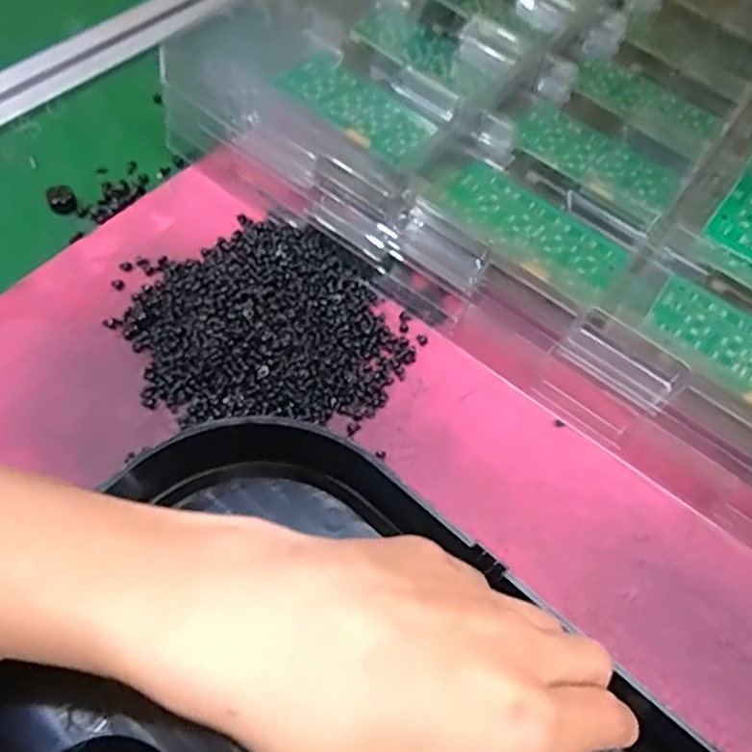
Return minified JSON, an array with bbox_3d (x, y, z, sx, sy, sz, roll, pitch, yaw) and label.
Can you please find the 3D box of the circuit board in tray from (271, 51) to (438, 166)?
[{"bbox_3d":[-0.008,-0.151,0.379,0.085,0.006,0.046,36,59,11],"label":"circuit board in tray"}]

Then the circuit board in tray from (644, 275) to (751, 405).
[{"bbox_3d":[0.175,-0.012,0.317,0.094,0.005,0.049,42,65,15],"label":"circuit board in tray"}]

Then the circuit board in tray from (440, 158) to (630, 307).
[{"bbox_3d":[0.077,-0.073,0.340,0.092,0.011,0.046,36,64,12],"label":"circuit board in tray"}]

